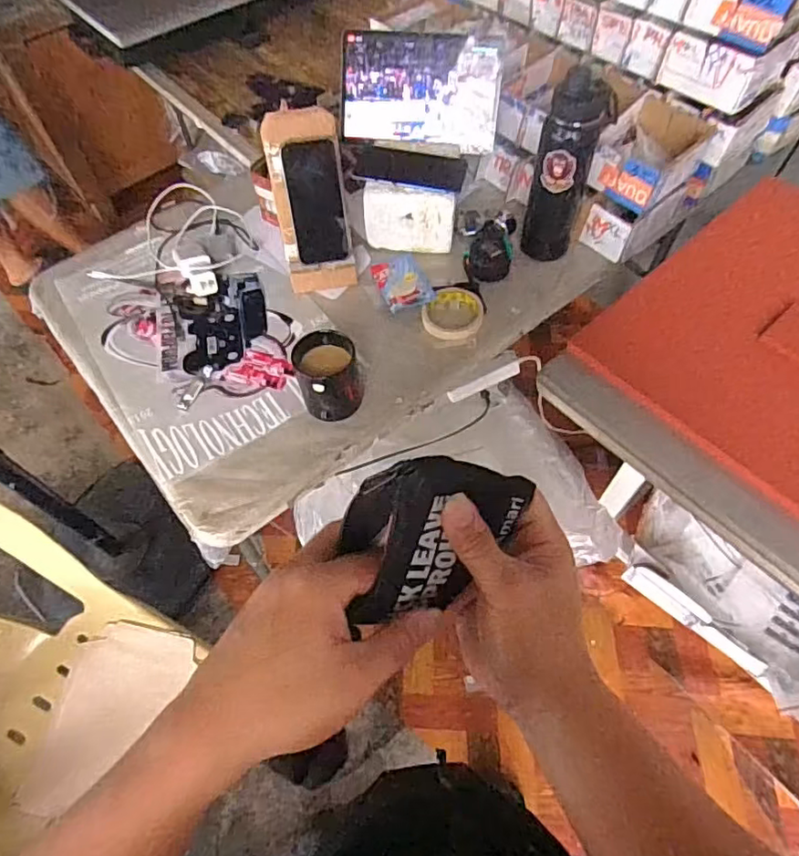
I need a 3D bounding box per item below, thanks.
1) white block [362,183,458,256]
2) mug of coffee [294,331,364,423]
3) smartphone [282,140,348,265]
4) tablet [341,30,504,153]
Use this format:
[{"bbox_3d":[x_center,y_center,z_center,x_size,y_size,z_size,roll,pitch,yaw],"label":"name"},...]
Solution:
[{"bbox_3d":[0.014,-0.337,0.918,0.143,0.104,0.024,9,59,6],"label":"white block"},{"bbox_3d":[-0.092,-0.070,0.777,0.089,0.104,0.085,0,59,1],"label":"mug of coffee"},{"bbox_3d":[-0.122,-0.331,0.849,0.077,0.172,0.007,-11,36,-9],"label":"smartphone"},{"bbox_3d":[0.035,-0.549,0.930,0.256,0.158,0.016,6,23,2],"label":"tablet"}]

